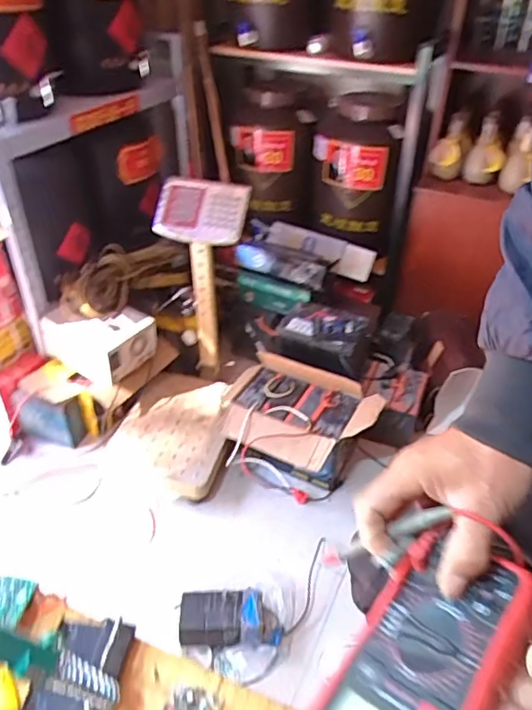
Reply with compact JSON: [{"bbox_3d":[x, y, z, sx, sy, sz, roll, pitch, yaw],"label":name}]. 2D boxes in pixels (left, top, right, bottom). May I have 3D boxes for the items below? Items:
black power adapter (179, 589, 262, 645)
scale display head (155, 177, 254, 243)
[{"bbox_3d":[-0.105,0.575,1.212,0.168,0.039,0.120,-1,38,-3],"label":"black power adapter"},{"bbox_3d":[-0.175,-0.392,1.504,0.254,0.172,0.052,13,3,12],"label":"scale display head"}]

